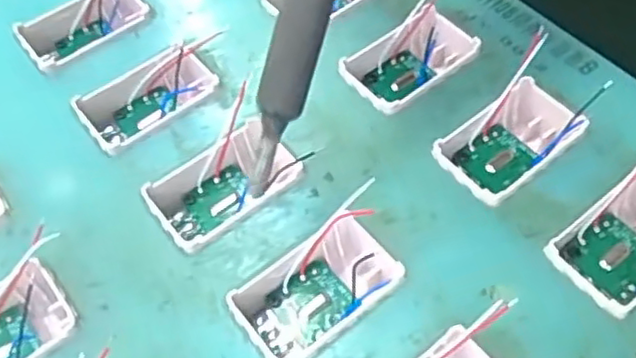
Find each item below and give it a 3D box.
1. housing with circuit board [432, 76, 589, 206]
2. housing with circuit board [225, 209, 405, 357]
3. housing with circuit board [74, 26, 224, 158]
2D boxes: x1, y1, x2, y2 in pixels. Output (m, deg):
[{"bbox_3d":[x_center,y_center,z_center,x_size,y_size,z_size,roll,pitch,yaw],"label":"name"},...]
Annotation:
[{"bbox_3d":[0.043,-0.007,0.151,0.032,0.010,0.019,-33,61,-17],"label":"housing with circuit board"},{"bbox_3d":[0.001,0.023,0.135,0.034,0.011,0.019,-36,62,-18],"label":"housing with circuit board"},{"bbox_3d":[-0.039,-0.020,0.162,0.036,0.011,0.020,-33,61,-17],"label":"housing with circuit board"}]

